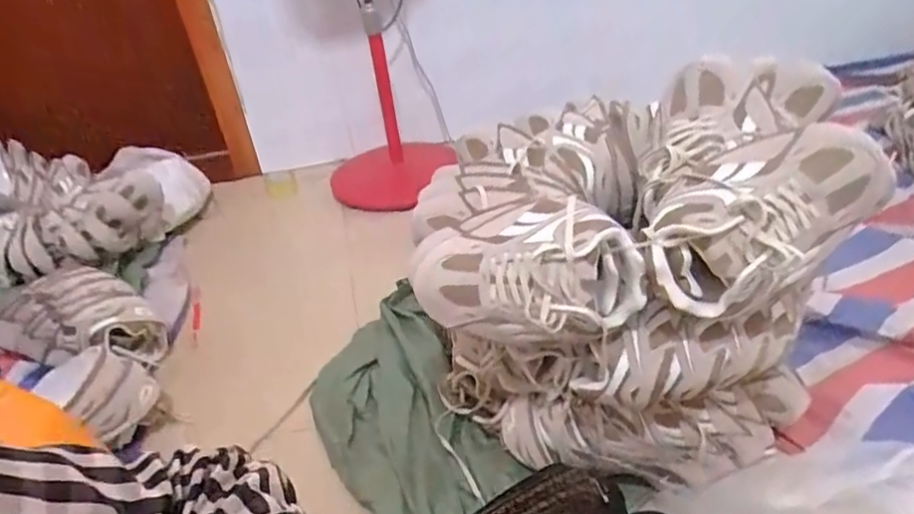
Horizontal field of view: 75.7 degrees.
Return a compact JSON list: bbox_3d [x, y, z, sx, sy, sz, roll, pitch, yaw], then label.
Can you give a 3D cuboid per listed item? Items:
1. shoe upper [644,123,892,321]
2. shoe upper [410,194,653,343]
[{"bbox_3d":[0.321,-0.050,0.630,0.255,0.090,0.157,-36,67,8],"label":"shoe upper"},{"bbox_3d":[0.076,0.015,0.706,0.283,0.122,0.132,10,37,24],"label":"shoe upper"}]

